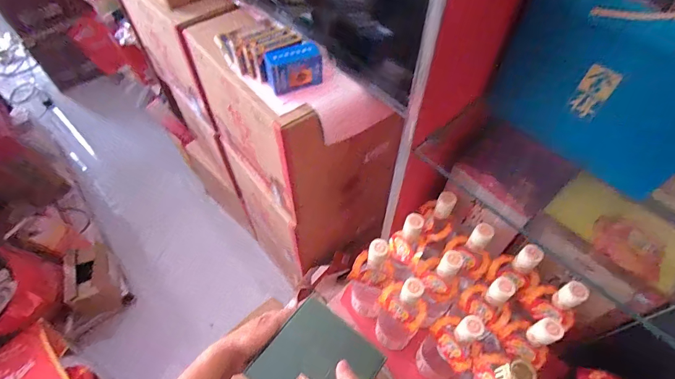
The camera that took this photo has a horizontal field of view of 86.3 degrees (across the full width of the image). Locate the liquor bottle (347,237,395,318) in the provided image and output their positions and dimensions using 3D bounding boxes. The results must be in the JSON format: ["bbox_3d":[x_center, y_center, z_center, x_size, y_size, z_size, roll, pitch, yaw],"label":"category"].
[{"bbox_3d":[0.058,0.155,0.625,0.065,0.222,0.066,20,57,14],"label":"liquor bottle"}]

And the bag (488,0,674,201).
[{"bbox_3d":[0.326,-0.136,0.428,0.083,0.225,0.237,-35,62,-22],"label":"bag"}]

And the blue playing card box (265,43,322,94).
[{"bbox_3d":[-0.075,-0.210,0.619,0.093,0.057,0.049,-19,57,-13],"label":"blue playing card box"}]

